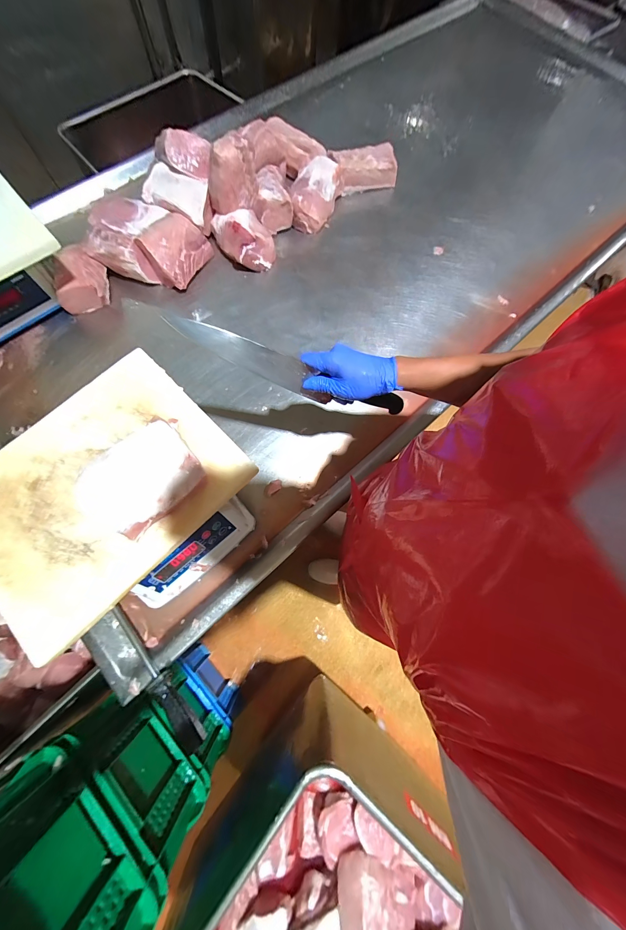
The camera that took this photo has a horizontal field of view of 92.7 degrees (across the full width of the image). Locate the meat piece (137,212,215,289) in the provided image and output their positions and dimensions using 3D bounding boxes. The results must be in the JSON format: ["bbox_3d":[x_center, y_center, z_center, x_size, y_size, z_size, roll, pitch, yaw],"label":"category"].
[{"bbox_3d":[-0.337,-0.537,0.746,0.107,0.086,0.160,24,76,5],"label":"meat piece"}]

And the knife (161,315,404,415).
[{"bbox_3d":[-0.018,-0.131,0.447,0.361,0.042,0.029,14,70,-23],"label":"knife"}]

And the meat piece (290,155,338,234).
[{"bbox_3d":[0.005,-0.749,0.826,0.115,0.070,0.193,9,75,1],"label":"meat piece"}]

